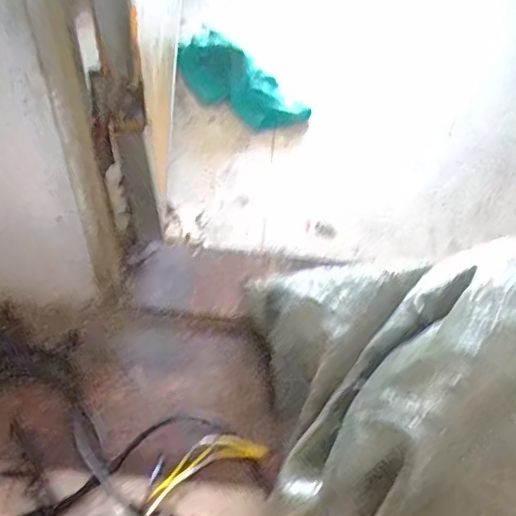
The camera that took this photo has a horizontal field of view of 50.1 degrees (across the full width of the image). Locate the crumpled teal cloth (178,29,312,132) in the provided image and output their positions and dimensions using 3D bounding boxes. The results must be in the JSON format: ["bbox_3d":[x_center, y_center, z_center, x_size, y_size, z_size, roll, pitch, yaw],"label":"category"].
[{"bbox_3d":[-0.041,-0.327,1.010,0.286,0.058,0.132,40,57,11],"label":"crumpled teal cloth"}]

